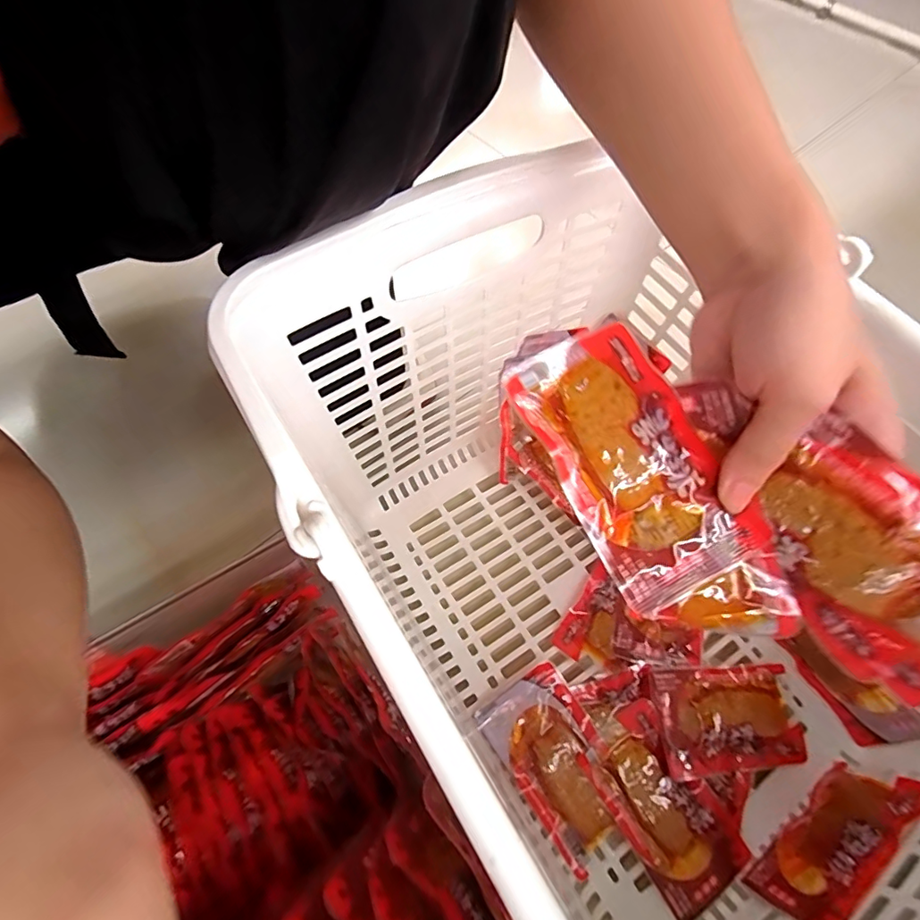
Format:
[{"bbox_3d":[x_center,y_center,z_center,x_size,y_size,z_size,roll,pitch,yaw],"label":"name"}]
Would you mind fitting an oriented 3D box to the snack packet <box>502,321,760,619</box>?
[{"bbox_3d":[0.074,0.000,0.217,0.064,0.008,0.116,-29,83,-5],"label":"snack packet"}]

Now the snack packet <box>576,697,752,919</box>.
[{"bbox_3d":[0.132,0.225,0.330,0.066,0.017,0.109,-29,67,-18],"label":"snack packet"}]

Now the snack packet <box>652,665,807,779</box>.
[{"bbox_3d":[0.189,0.179,0.352,0.106,0.011,0.066,-1,61,-4],"label":"snack packet"}]

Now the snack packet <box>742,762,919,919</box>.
[{"bbox_3d":[0.229,0.232,0.310,0.109,0.063,0.008,-33,84,-20],"label":"snack packet"}]

